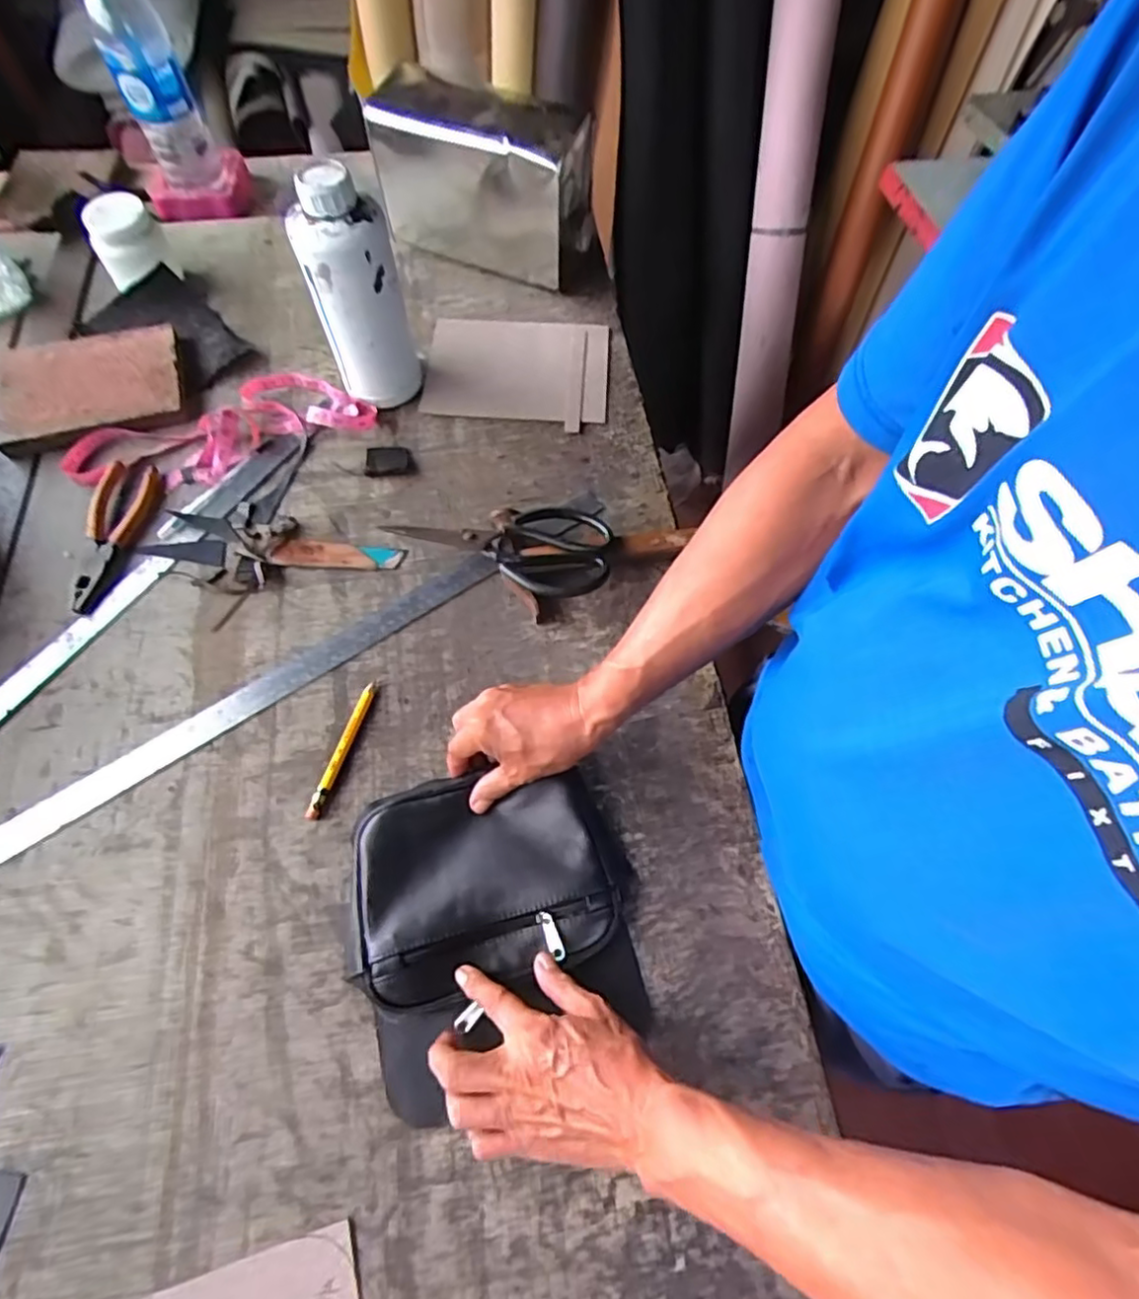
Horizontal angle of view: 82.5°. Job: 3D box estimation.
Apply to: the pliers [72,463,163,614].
[{"bbox_3d":[-0.437,-0.114,0.622,0.051,0.022,0.161,-3,64,-2],"label":"pliers"}]

